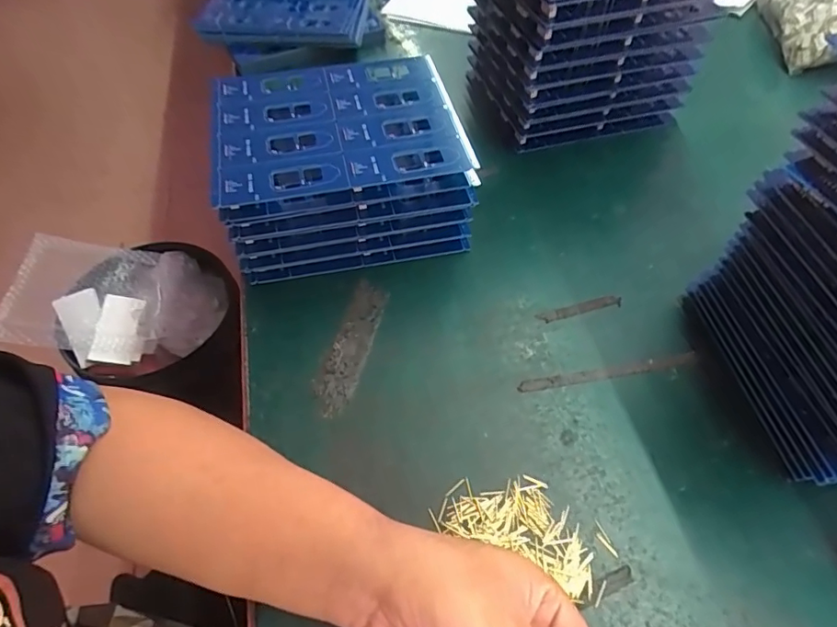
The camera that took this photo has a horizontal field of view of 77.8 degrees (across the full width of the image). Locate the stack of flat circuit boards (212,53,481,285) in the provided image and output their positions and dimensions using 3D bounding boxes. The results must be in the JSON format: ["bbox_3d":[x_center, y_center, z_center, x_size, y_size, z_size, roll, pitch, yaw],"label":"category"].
[{"bbox_3d":[-0.068,-0.132,0.460,0.193,0.102,0.165,-8,55,-7],"label":"stack of flat circuit boards"}]

